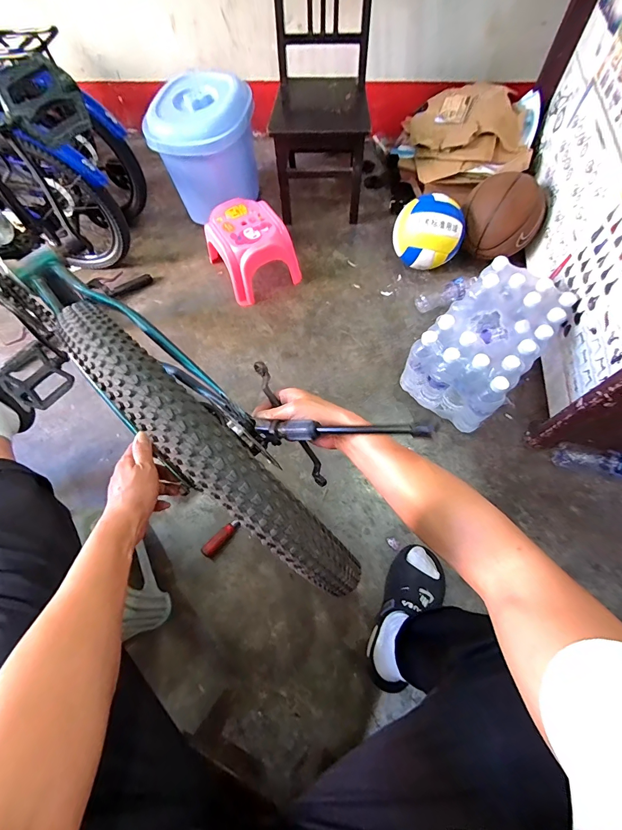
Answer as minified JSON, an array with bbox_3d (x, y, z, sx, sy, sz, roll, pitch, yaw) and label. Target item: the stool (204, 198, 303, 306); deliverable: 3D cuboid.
[{"bbox_3d":[-0.194,-0.529,1.116,0.225,0.179,0.265,-28,67,-10],"label":"stool"}]

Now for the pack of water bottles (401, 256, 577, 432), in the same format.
[{"bbox_3d":[0.441,-0.175,0.895,0.221,0.220,0.352,40,73,18],"label":"pack of water bottles"}]

